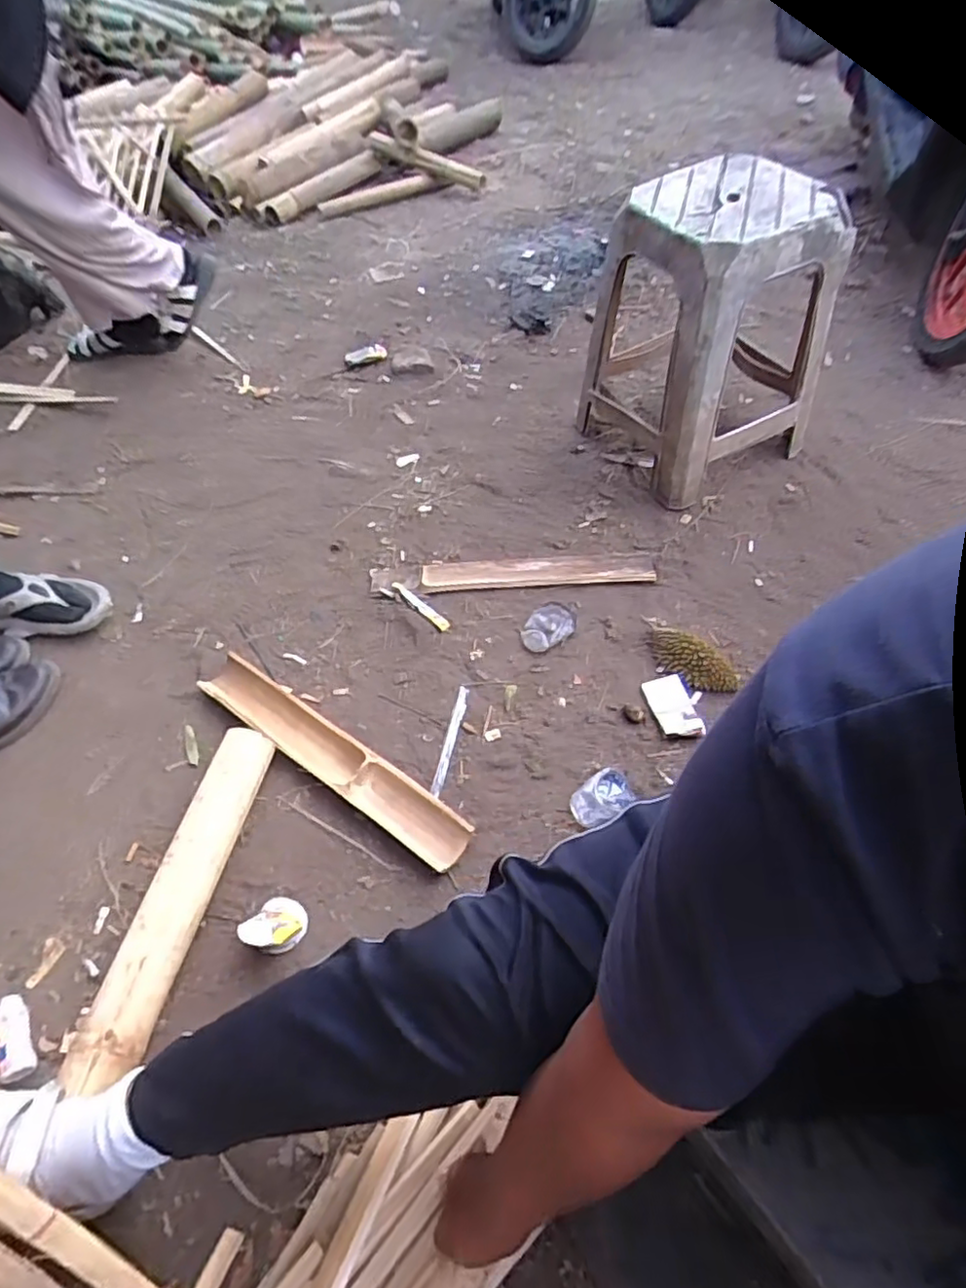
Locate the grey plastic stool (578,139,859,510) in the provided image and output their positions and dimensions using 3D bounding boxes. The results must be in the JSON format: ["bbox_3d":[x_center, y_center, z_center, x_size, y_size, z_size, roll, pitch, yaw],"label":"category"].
[{"bbox_3d":[0.417,-0.610,1.239,0.353,0.452,0.387,-29,55,-12],"label":"grey plastic stool"}]

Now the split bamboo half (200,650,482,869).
[{"bbox_3d":[-0.239,0.162,0.977,0.517,0.047,0.088,28,63,26],"label":"split bamboo half"}]

